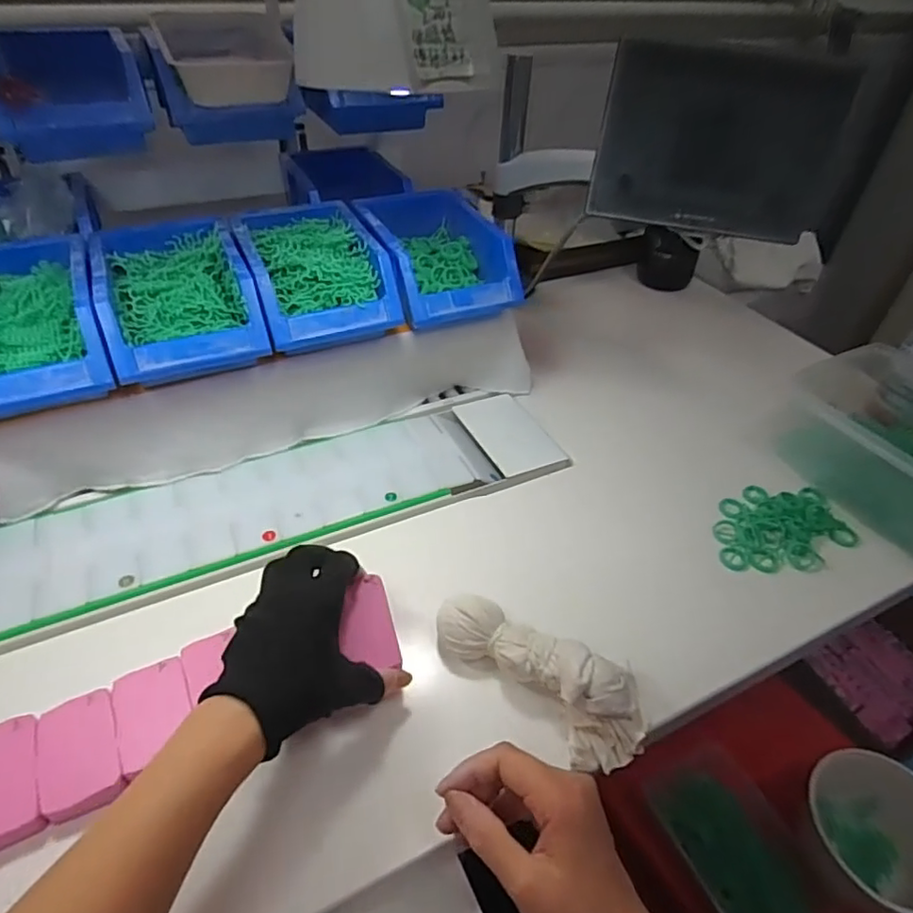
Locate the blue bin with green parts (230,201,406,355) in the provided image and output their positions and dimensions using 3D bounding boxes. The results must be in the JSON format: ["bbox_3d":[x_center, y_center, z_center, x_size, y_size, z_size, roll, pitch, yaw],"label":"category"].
[{"bbox_3d":[-0.142,-0.181,0.591,0.125,0.073,0.175,-17,45,-20],"label":"blue bin with green parts"}]

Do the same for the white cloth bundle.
[{"bbox_3d":[0.056,0.152,0.422,0.160,0.048,0.052,27,48,26],"label":"white cloth bundle"}]

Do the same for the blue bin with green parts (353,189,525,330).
[{"bbox_3d":[-0.025,-0.216,0.633,0.126,0.067,0.182,-15,44,-18],"label":"blue bin with green parts"}]

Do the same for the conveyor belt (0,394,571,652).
[{"bbox_3d":[-0.289,0.077,0.513,0.842,0.029,0.154,-17,45,-20],"label":"conveyor belt"}]

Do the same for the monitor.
[{"bbox_3d":[0.235,-0.281,0.532,0.204,0.147,0.018,9,25,2],"label":"monitor"}]

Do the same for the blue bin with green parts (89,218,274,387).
[{"bbox_3d":[-0.254,-0.146,0.548,0.123,0.071,0.175,-16,45,-19],"label":"blue bin with green parts"}]

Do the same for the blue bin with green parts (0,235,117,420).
[{"bbox_3d":[-0.368,-0.112,0.504,0.124,0.074,0.183,-17,45,-20],"label":"blue bin with green parts"}]

